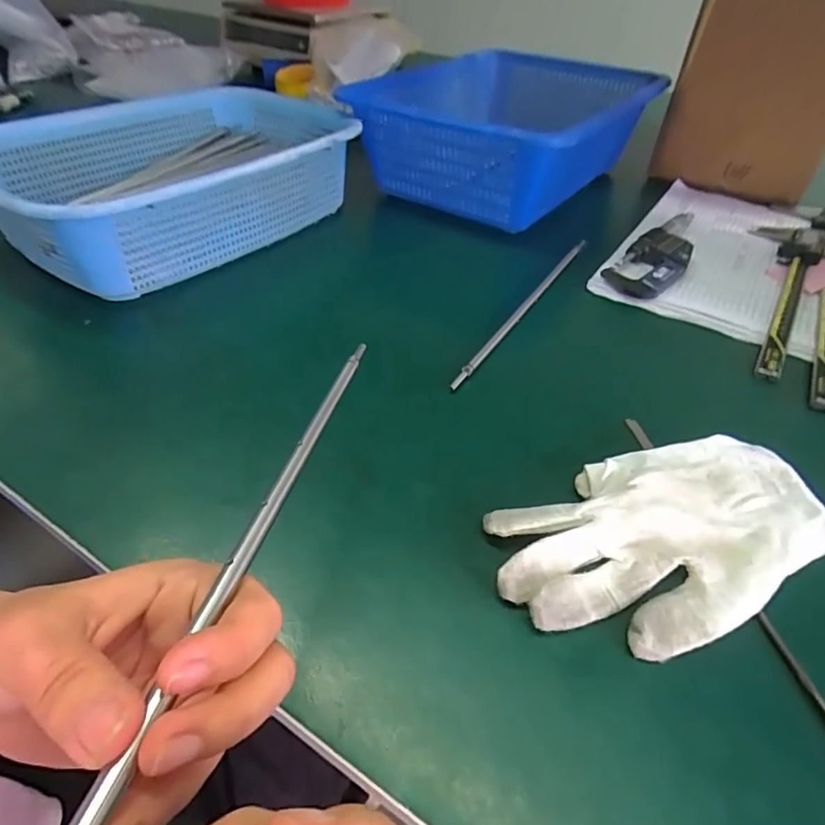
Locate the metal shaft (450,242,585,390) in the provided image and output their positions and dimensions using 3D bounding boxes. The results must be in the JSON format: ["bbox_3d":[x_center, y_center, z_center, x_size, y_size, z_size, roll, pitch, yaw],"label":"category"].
[{"bbox_3d":[0.102,-0.098,0.449,0.007,0.009,0.271,26,49,22],"label":"metal shaft"}]

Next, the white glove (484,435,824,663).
[{"bbox_3d":[0.128,0.062,0.266,0.170,0.017,0.096,-18,48,-20],"label":"white glove"}]

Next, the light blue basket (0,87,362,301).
[{"bbox_3d":[-0.233,-0.228,0.513,0.239,0.101,0.340,29,50,24],"label":"light blue basket"}]

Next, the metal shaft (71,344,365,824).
[{"bbox_3d":[-0.057,0.039,0.201,0.005,0.008,0.266,5,36,9],"label":"metal shaft"}]

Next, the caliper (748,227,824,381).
[{"bbox_3d":[0.328,-0.121,0.473,0.076,0.019,0.289,31,51,25],"label":"caliper"}]

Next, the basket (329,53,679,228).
[{"bbox_3d":[0.120,-0.335,0.630,0.271,0.142,0.366,26,49,21],"label":"basket"}]

